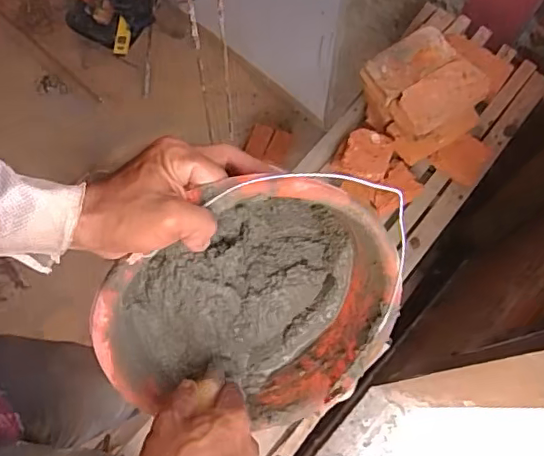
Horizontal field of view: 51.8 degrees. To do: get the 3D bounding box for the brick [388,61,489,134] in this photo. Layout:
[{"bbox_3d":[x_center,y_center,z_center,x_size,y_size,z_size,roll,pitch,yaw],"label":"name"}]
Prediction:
[{"bbox_3d":[0.372,-0.282,1.235,0.203,0.070,0.103,-31,74,-8],"label":"brick"}]

